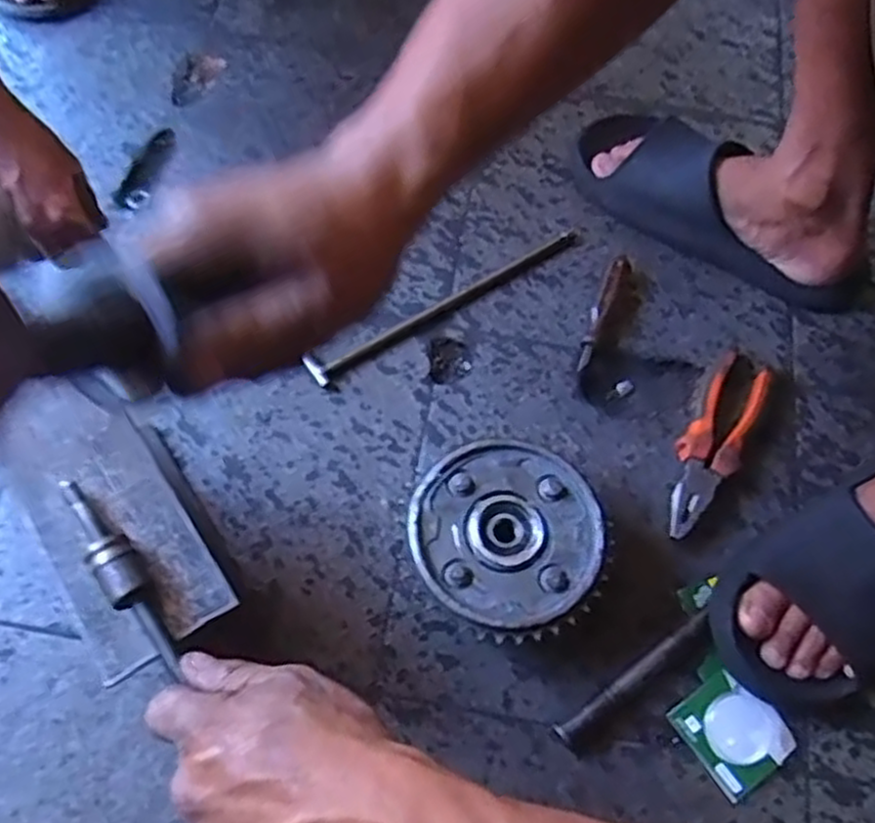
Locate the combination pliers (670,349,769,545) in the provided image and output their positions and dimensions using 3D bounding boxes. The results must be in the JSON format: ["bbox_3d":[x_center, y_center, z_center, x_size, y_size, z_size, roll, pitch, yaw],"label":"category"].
[{"bbox_3d":[0.219,0.026,0.608,0.045,0.025,0.169,29,67,10],"label":"combination pliers"}]

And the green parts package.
[{"bbox_3d":[0.202,0.216,0.527,0.061,0.012,0.078,-33,71,-17],"label":"green parts package"}]

